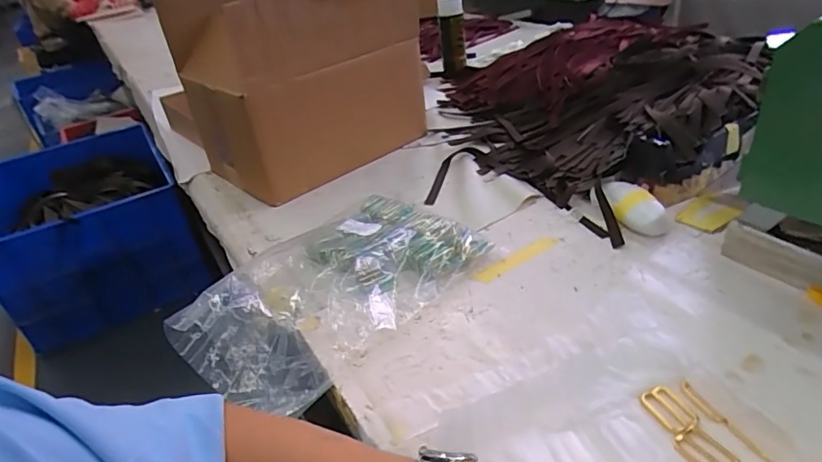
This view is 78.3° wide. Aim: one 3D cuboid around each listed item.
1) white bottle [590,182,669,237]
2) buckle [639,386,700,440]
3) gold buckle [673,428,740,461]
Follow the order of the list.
[{"bbox_3d":[0.300,-0.035,0.698,0.052,0.042,0.121,-17,34,-14],"label":"white bottle"},{"bbox_3d":[0.228,0.157,0.443,0.032,0.004,0.048,-18,34,-15],"label":"buckle"},{"bbox_3d":[0.237,0.178,0.406,0.028,0.004,0.045,-25,36,-25],"label":"gold buckle"}]

